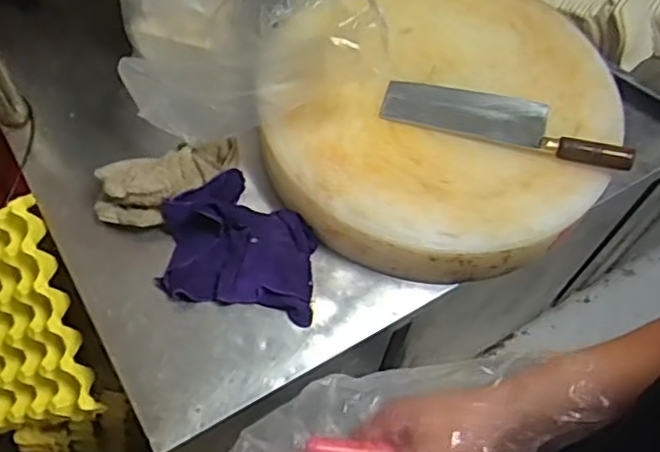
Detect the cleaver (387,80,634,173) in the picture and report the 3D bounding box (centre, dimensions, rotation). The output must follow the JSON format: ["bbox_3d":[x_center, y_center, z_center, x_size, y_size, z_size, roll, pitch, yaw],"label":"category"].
[{"bbox_3d":[0.219,-0.133,0.842,0.299,0.020,0.072,14,60,4],"label":"cleaver"}]

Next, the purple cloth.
[{"bbox_3d":[-0.105,0.007,0.823,0.191,0.047,0.188,9,60,2],"label":"purple cloth"}]

